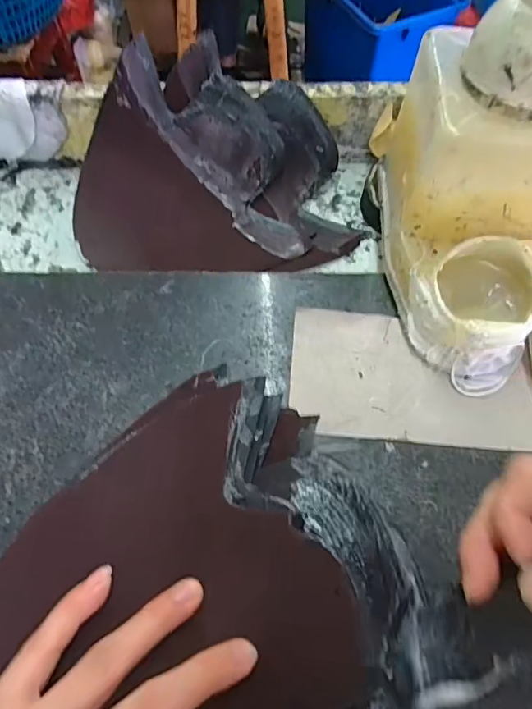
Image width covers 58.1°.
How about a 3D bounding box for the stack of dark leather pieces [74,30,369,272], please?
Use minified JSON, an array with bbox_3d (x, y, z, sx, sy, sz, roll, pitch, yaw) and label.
[{"bbox_3d":[-0.044,-0.155,0.409,0.243,0.099,0.146,3,63,2],"label":"stack of dark leather pieces"}]

